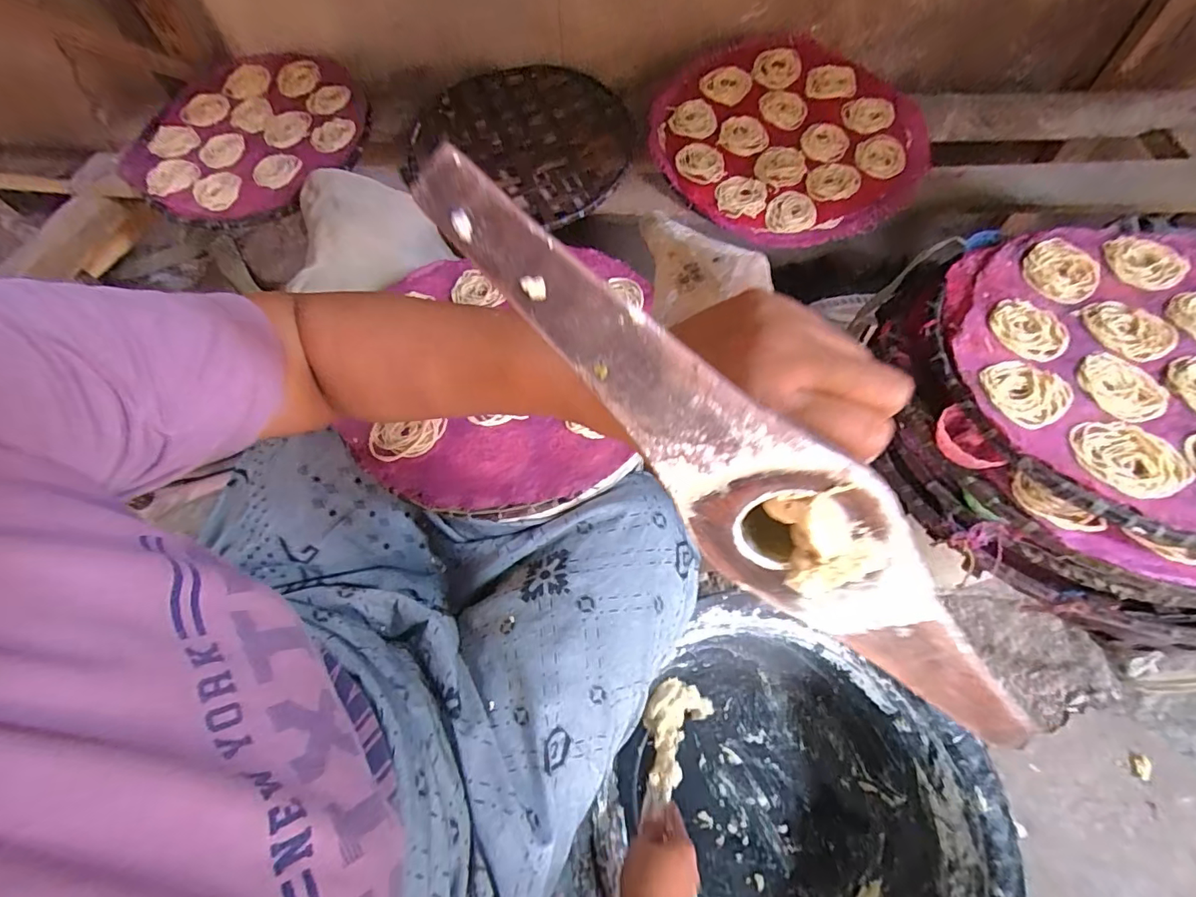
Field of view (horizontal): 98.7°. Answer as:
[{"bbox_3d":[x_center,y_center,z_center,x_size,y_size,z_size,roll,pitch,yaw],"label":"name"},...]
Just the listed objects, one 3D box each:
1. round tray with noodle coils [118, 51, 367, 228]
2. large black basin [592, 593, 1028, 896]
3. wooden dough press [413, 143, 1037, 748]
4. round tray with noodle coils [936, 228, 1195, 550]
[{"bbox_3d":[-0.526,-0.488,0.791,0.348,0.043,0.356,0,71,1],"label":"round tray with noodle coils"},{"bbox_3d":[0.203,0.414,0.563,0.359,0.175,0.391,-2,58,3],"label":"large black basin"},{"bbox_3d":[0.063,0.024,0.182,0.298,0.050,0.030,41,63,-18],"label":"wooden dough press"},{"bbox_3d":[0.508,-0.078,0.464,0.368,0.019,0.340,-2,58,3],"label":"round tray with noodle coils"}]

